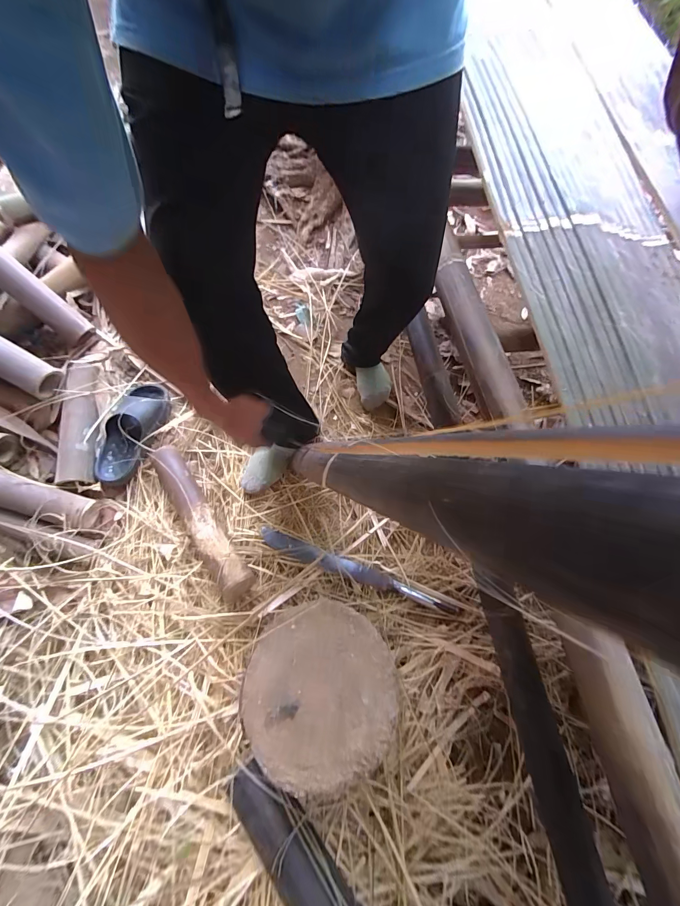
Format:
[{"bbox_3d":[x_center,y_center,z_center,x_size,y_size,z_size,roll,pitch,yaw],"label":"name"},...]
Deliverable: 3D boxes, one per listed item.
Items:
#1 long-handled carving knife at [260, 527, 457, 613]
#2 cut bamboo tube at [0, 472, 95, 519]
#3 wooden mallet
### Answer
[{"bbox_3d":[0.030,0.255,0.756,0.446,0.024,0.037,19,70,6],"label":"long-handled carving knife"},{"bbox_3d":[-0.741,0.069,0.747,0.377,0.064,0.080,19,69,-10],"label":"cut bamboo tube"},{"bbox_3d":[-0.318,0.138,0.763,0.074,0.061,0.389,-34,73,-13],"label":"wooden mallet"}]

